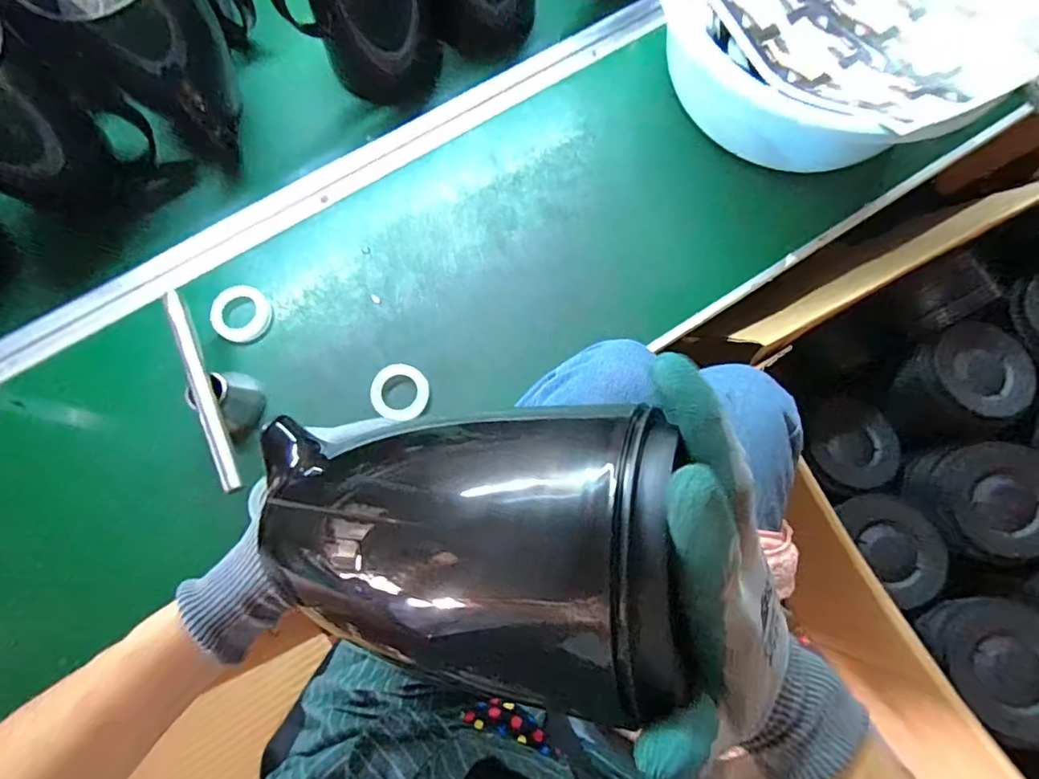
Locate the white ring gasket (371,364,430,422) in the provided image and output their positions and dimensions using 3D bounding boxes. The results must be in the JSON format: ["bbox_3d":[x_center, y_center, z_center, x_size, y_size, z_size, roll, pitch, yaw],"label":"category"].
[{"bbox_3d":[-0.121,0.002,0.548,0.059,0.010,0.057,0,76,0],"label":"white ring gasket"}]

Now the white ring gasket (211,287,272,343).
[{"bbox_3d":[-0.289,-0.079,0.558,0.057,0.012,0.060,0,76,0],"label":"white ring gasket"}]

